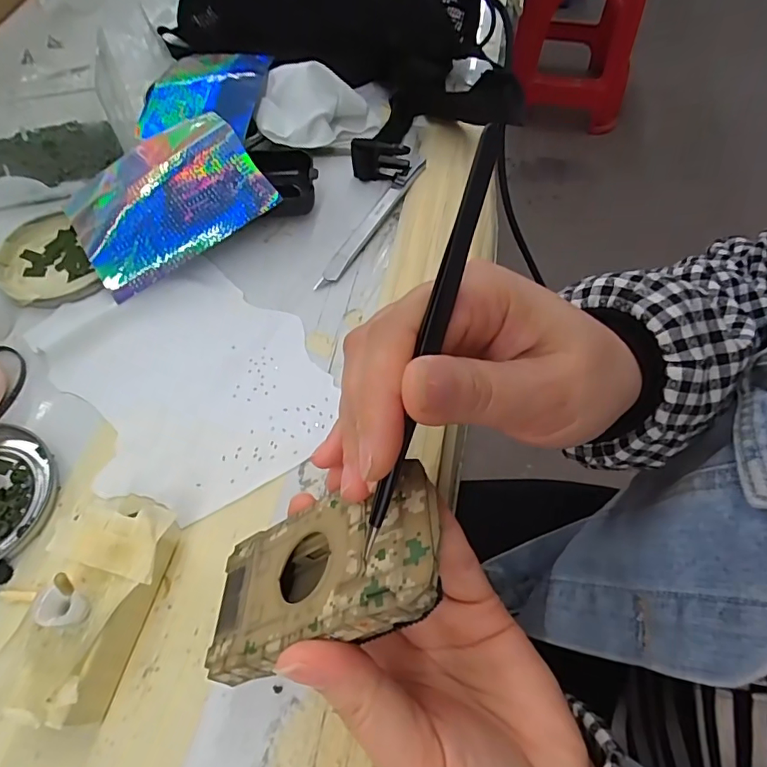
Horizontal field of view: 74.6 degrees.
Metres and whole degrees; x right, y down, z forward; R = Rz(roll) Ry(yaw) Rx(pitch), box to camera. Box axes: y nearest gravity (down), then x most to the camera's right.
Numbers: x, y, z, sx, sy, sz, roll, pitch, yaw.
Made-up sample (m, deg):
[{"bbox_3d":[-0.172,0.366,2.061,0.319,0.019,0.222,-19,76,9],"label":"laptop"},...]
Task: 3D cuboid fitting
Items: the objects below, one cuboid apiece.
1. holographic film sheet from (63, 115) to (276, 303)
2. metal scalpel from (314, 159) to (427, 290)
[{"bbox_3d":[-0.145,-0.124,0.336,0.123,0.007,0.101,-35,75,-7],"label":"holographic film sheet"},{"bbox_3d":[-0.008,-0.115,0.354,0.015,0.011,0.131,26,63,14],"label":"metal scalpel"}]

